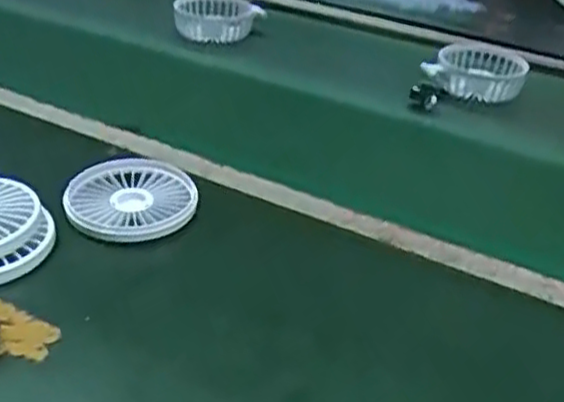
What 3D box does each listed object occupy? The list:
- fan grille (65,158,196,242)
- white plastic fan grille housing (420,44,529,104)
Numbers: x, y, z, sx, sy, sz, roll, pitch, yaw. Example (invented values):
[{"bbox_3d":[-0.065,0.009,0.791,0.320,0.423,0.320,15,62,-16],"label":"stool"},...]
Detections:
[{"bbox_3d":[-0.106,-0.005,0.538,0.083,0.023,0.086,2,32,-2],"label":"fan grille"},{"bbox_3d":[0.209,-0.133,0.800,0.098,0.040,0.102,15,33,18],"label":"white plastic fan grille housing"}]

